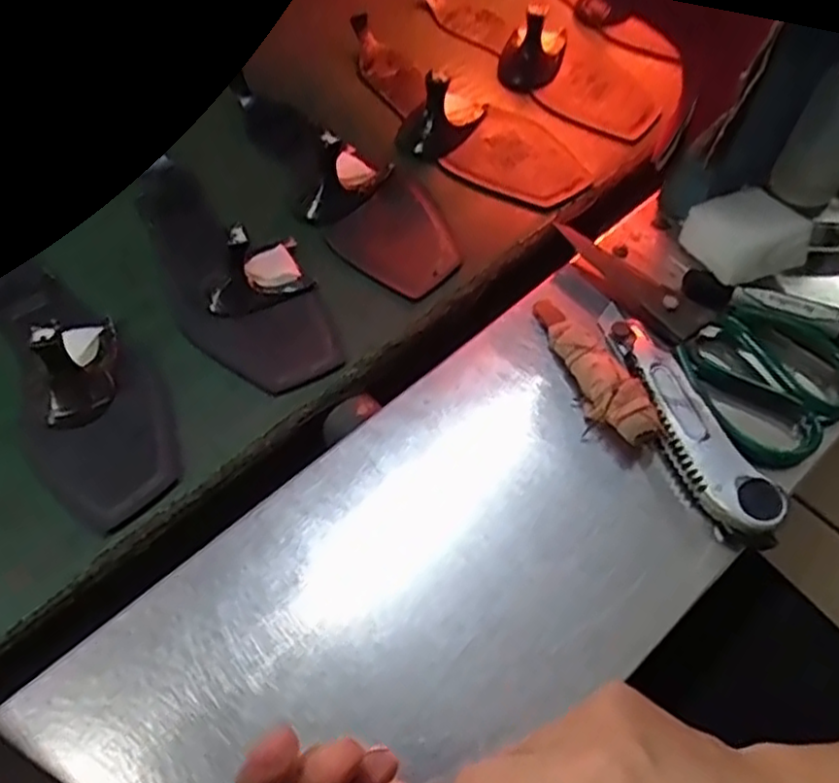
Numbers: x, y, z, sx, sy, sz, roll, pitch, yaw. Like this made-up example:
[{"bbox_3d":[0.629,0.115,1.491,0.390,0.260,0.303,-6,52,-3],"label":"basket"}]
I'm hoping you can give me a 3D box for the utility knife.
[{"bbox_3d":[0.152,0.010,0.421,0.037,0.017,0.166,-18,61,-11],"label":"utility knife"}]

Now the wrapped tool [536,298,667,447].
[{"bbox_3d":[0.105,-0.018,0.436,0.031,0.023,0.118,-19,61,-12],"label":"wrapped tool"}]

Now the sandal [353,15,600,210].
[{"bbox_3d":[0.018,-0.238,0.583,0.091,0.050,0.262,-38,66,-21],"label":"sandal"}]

